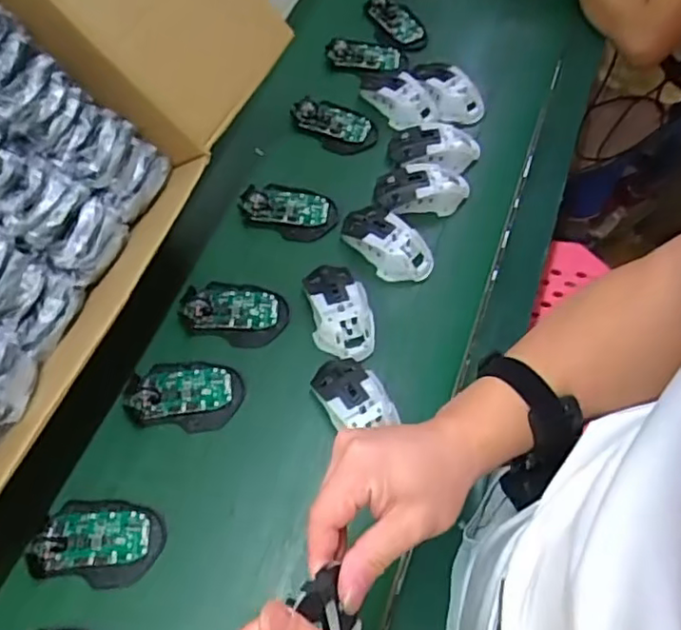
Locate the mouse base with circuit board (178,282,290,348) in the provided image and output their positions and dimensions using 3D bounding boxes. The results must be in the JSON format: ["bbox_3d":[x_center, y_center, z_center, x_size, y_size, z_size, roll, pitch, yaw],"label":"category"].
[{"bbox_3d":[-0.118,-0.007,0.685,0.116,0.022,0.073,8,63,2],"label":"mouse base with circuit board"}]

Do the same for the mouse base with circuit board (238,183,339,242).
[{"bbox_3d":[-0.063,-0.126,0.758,0.115,0.018,0.070,6,62,1],"label":"mouse base with circuit board"}]

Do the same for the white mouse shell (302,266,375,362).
[{"bbox_3d":[-0.002,-0.008,0.683,0.072,0.030,0.116,-10,63,-8],"label":"white mouse shell"}]

